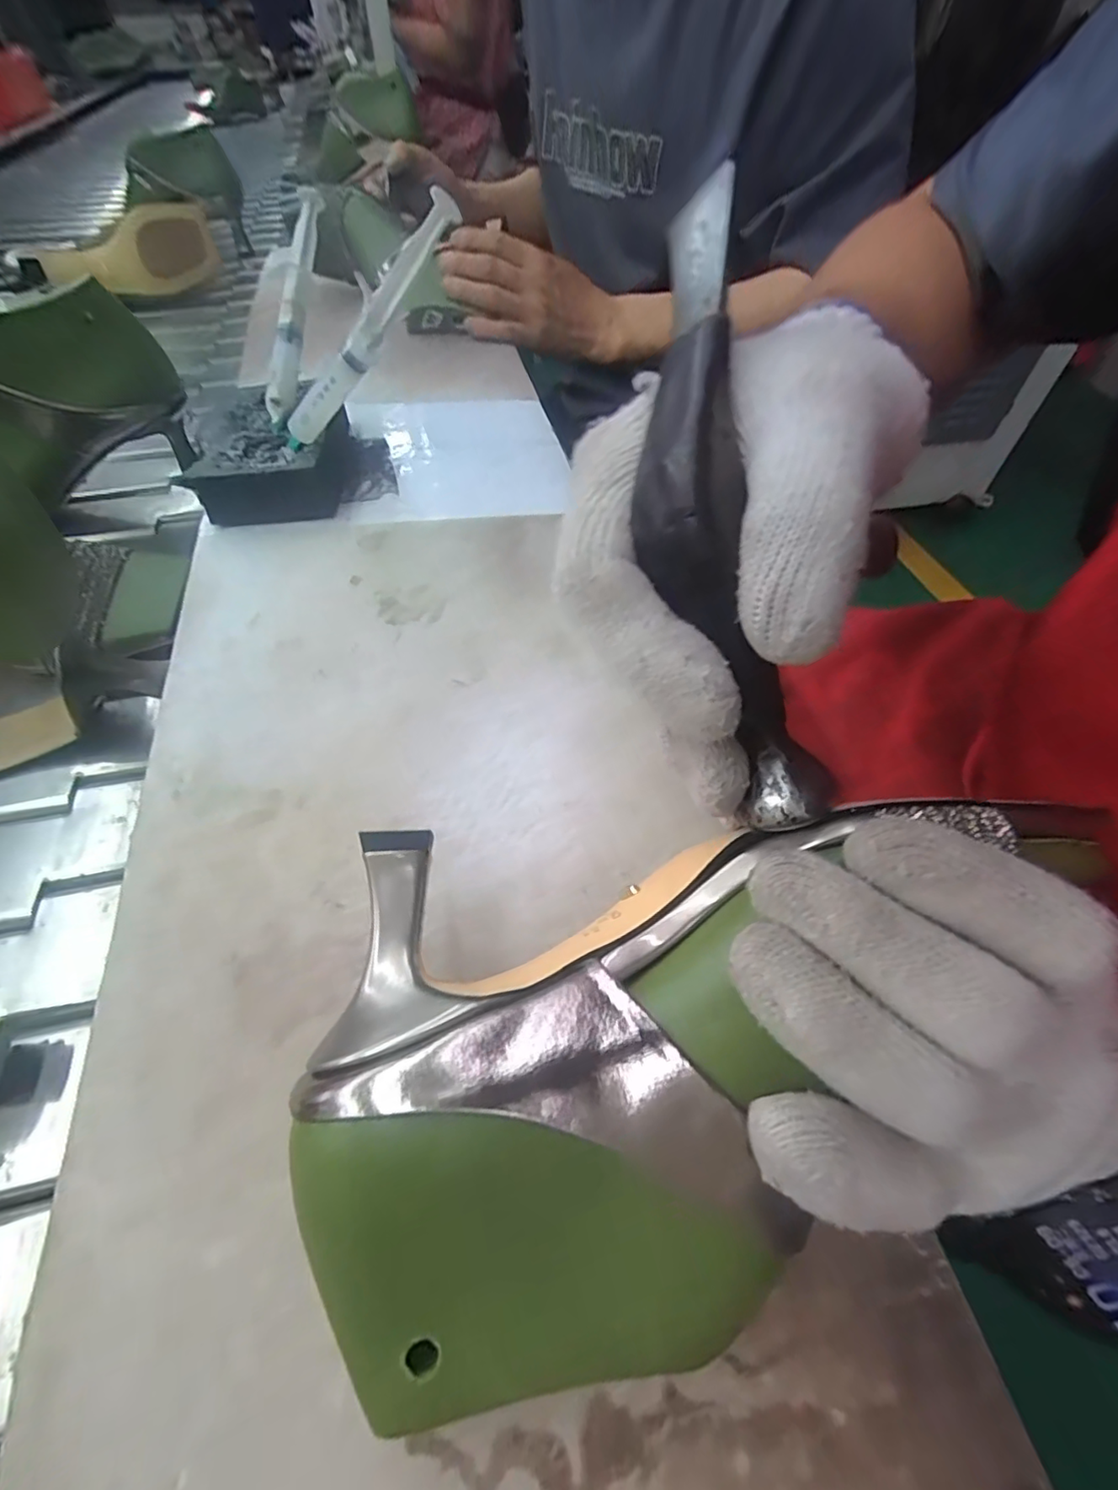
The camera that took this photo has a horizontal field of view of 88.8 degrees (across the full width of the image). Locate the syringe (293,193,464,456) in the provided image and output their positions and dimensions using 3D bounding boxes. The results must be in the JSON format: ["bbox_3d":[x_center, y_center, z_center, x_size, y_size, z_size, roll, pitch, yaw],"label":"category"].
[{"bbox_3d":[-0.110,-0.216,0.307,0.020,0.167,0.024,37,47,-30],"label":"syringe"}]

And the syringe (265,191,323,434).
[{"bbox_3d":[-0.169,-0.274,0.361,0.015,0.015,0.139,15,98,10],"label":"syringe"}]

